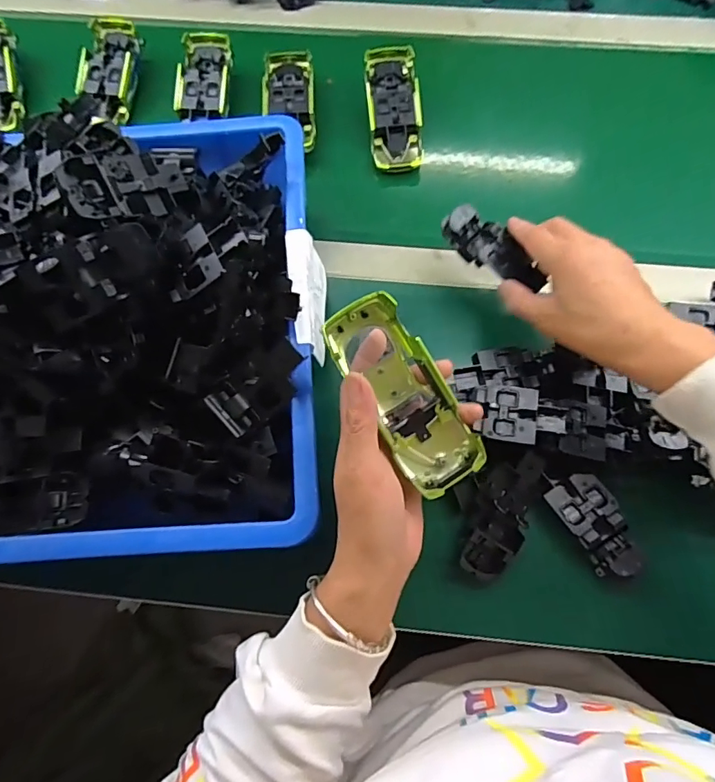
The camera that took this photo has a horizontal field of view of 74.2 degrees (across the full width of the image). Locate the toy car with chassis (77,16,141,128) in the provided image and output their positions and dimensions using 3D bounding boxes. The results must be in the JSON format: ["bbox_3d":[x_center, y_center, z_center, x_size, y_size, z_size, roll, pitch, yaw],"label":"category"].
[{"bbox_3d":[-0.278,-0.356,0.533,0.057,0.029,0.121,2,84,0],"label":"toy car with chassis"}]

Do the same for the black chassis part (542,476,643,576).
[{"bbox_3d":[0.182,0.100,0.362,0.043,0.017,0.081,-29,73,-10],"label":"black chassis part"}]

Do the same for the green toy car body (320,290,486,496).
[{"bbox_3d":[0.031,0.003,0.315,0.052,0.035,0.131,-30,90,-10],"label":"green toy car body"}]

